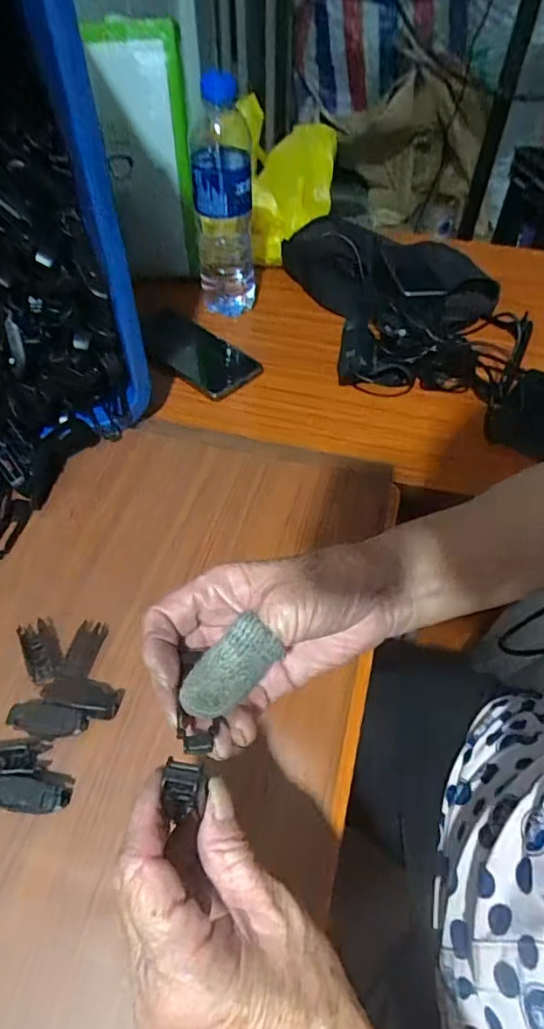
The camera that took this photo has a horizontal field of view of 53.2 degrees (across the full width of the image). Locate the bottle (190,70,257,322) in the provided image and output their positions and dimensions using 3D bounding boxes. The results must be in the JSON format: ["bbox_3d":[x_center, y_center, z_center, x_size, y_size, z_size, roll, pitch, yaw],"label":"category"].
[{"bbox_3d":[-0.051,-0.326,0.590,0.063,0.223,0.059,1,53,-1],"label":"bottle"}]

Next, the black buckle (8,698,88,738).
[{"bbox_3d":[-0.148,0.136,0.360,0.048,0.020,0.017,7,53,3],"label":"black buckle"}]

